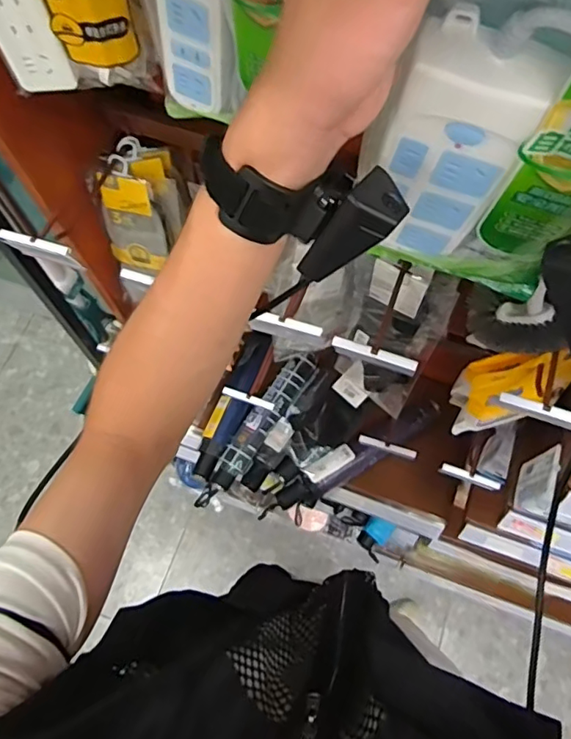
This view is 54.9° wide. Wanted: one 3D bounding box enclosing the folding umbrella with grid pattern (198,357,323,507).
[{"bbox_3d":[-0.054,0.120,1.082,0.060,0.066,0.345,34,73,11],"label":"folding umbrella with grid pattern"}]

